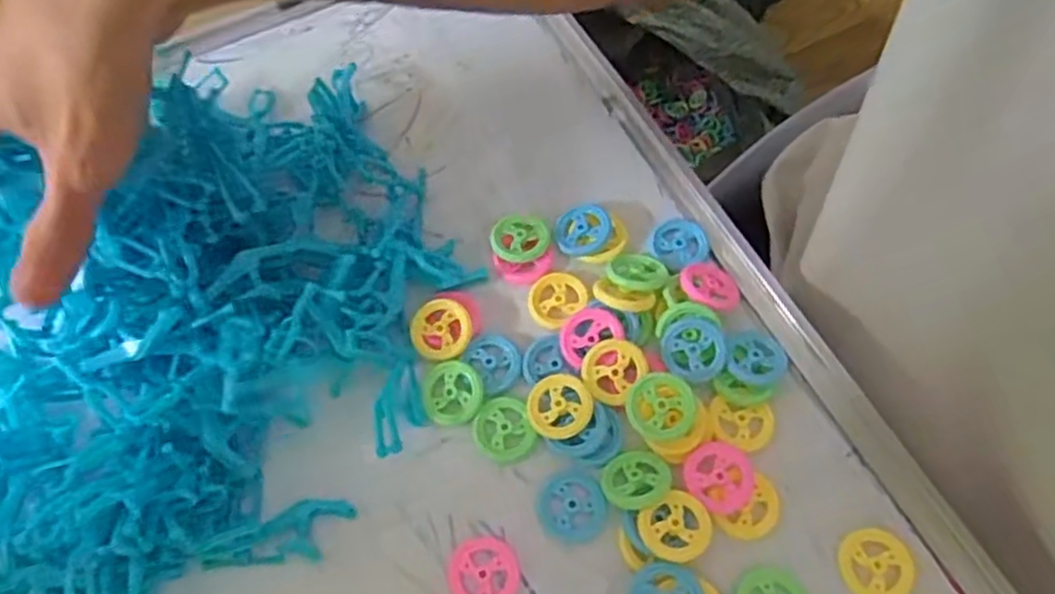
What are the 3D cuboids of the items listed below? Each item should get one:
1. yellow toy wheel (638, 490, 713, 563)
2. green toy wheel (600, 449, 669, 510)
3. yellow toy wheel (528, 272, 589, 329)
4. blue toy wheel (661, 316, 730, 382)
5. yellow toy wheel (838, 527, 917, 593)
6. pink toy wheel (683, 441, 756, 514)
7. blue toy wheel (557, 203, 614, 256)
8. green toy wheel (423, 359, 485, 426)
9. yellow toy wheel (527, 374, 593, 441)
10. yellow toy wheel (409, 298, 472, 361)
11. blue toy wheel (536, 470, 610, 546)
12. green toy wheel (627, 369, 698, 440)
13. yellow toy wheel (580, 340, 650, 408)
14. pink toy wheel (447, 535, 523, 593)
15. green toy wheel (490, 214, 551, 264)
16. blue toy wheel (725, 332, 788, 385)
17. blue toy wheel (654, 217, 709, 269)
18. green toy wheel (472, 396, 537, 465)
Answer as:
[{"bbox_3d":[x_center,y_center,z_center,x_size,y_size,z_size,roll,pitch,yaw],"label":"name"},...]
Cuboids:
[{"bbox_3d":[0.061,0.096,0.305,0.029,0.011,0.026,-29,68,-12],"label":"yellow toy wheel"},{"bbox_3d":[0.047,0.078,0.317,0.029,0.004,0.027,-30,41,-15],"label":"green toy wheel"},{"bbox_3d":[0.014,0.000,0.359,0.029,0.009,0.028,0,65,1],"label":"yellow toy wheel"},{"bbox_3d":[0.078,0.024,0.338,0.028,0.008,0.029,0,65,1],"label":"blue toy wheel"},{"bbox_3d":[0.146,0.112,0.304,0.030,0.004,0.029,0,65,1],"label":"yellow toy wheel"},{"bbox_3d":[0.084,0.078,0.319,0.030,0.007,0.029,0,65,1],"label":"pink toy wheel"},{"bbox_3d":[0.028,-0.034,0.373,0.028,0.005,0.027,3,65,2],"label":"blue toy wheel"},{"bbox_3d":[-0.035,0.043,0.338,0.028,0.008,0.030,0,65,1],"label":"green toy wheel"},{"bbox_3d":[0.015,0.050,0.332,0.028,0.010,0.030,0,65,1],"label":"yellow toy wheel"},{"bbox_3d":[-0.042,0.015,0.352,0.028,0.005,0.029,0,65,1],"label":"yellow toy wheel"},{"bbox_3d":[0.019,0.091,0.319,0.029,0.004,0.031,0,65,1],"label":"blue toy wheel"},{"bbox_3d":[0.058,0.047,0.317,0.029,0.005,0.029,-3,73,9],"label":"green toy wheel"},{"bbox_3d":[0.038,0.033,0.334,0.026,0.004,0.030,39,87,10],"label":"yellow toy wheel"},{"bbox_3d":[-0.018,0.117,0.309,0.030,0.005,0.030,0,65,1],"label":"pink toy wheel"},{"bbox_3d":[-0.004,-0.031,0.372,0.031,0.005,0.028,-21,67,-8],"label":"green toy wheel"},{"bbox_3d":[0.106,0.028,0.339,0.029,0.006,0.026,-1,65,1],"label":"blue toy wheel"},{"bbox_3d":[0.078,-0.028,0.372,0.028,0.004,0.028,0,65,1],"label":"blue toy wheel"},{"bbox_3d":[-0.011,0.060,0.333,0.027,0.004,0.030,-16,66,-6],"label":"green toy wheel"}]

